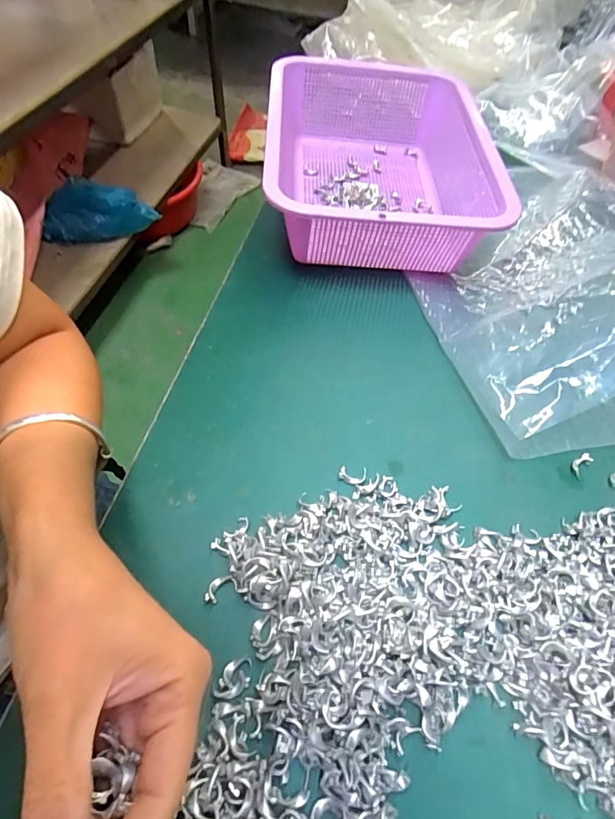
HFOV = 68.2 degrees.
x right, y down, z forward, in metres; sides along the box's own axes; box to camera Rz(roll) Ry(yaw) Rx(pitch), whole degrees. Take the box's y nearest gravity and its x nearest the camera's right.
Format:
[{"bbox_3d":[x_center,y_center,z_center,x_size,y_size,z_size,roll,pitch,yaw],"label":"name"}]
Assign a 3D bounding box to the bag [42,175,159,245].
[{"bbox_3d":[-0.542,-0.516,1.203,0.281,0.157,0.075,5,23,-3],"label":"bag"}]

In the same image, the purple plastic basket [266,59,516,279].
[{"bbox_3d":[0.067,-0.274,0.486,0.220,0.091,0.315,1,56,-4],"label":"purple plastic basket"}]

